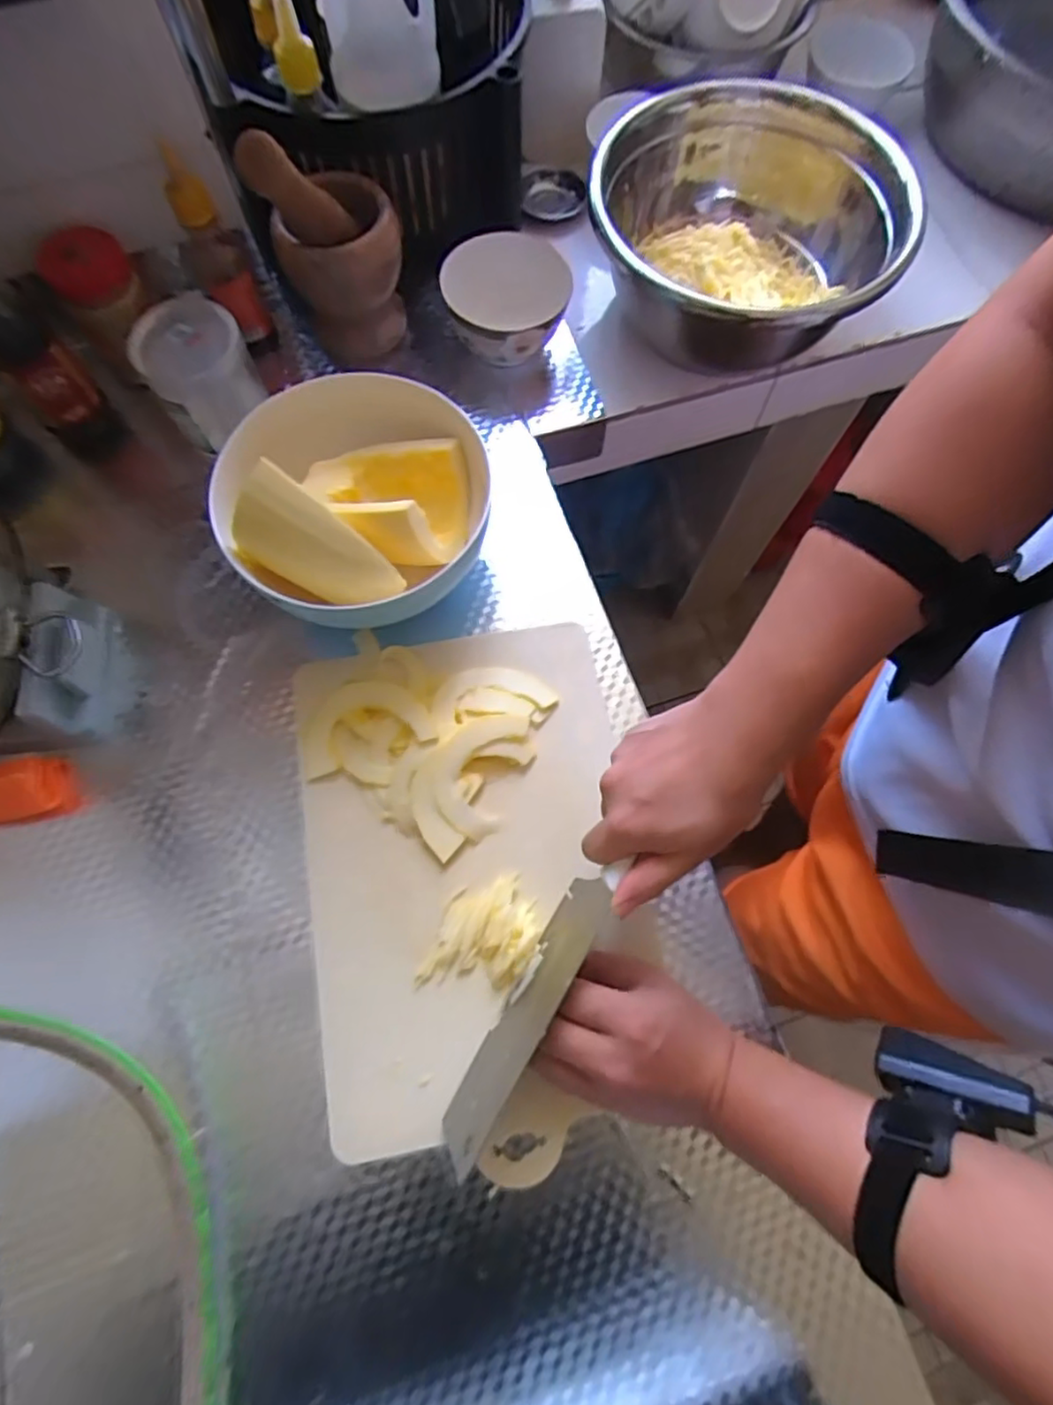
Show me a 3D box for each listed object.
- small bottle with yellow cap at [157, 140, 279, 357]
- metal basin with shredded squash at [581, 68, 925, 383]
[{"bbox_3d":[-0.266,-0.381,0.552,0.051,0.143,0.062,-26,75,-8],"label":"small bottle with yellow cap"},{"bbox_3d":[0.178,-0.411,0.564,0.228,0.123,0.258,-17,74,-6],"label":"metal basin with shredded squash"}]

